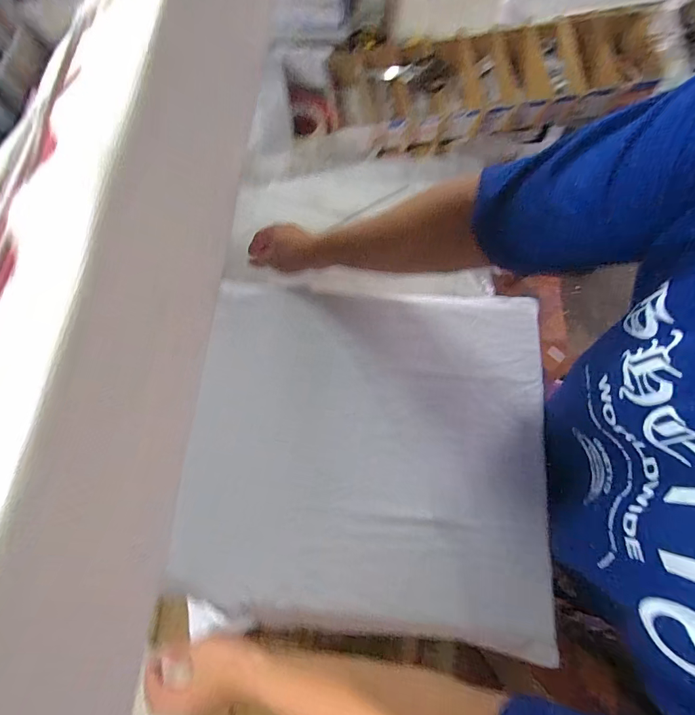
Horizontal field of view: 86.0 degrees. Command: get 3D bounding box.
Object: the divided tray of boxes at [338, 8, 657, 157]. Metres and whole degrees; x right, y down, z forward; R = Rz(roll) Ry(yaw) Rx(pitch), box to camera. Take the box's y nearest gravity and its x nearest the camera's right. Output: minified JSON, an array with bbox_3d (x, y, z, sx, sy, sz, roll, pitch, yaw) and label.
[{"bbox_3d":[0.277,-0.531,0.733,0.616,0.112,0.189,-11,72,-3],"label":"divided tray of boxes"}]

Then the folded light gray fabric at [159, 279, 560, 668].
[{"bbox_3d":[0.026,0.102,0.453,0.415,0.029,0.400,4,72,1],"label":"folded light gray fabric"}]

